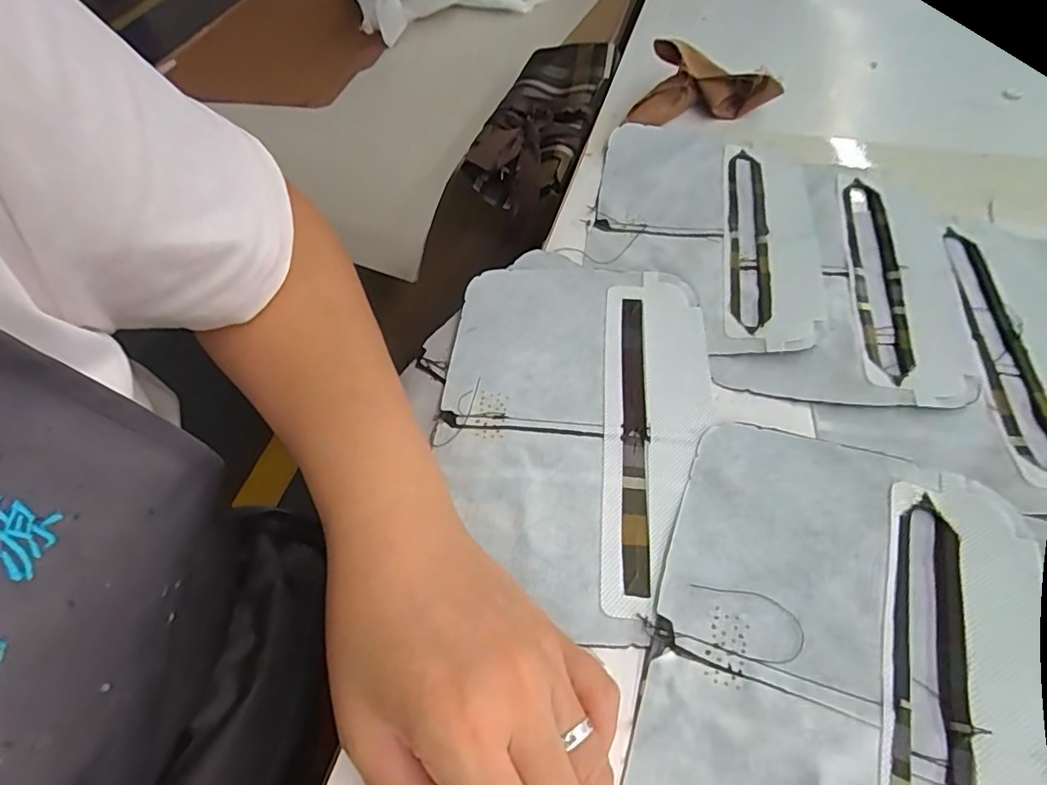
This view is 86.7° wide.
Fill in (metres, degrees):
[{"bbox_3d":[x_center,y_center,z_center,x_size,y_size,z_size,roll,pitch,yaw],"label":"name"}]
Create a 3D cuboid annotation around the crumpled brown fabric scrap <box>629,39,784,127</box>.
[{"bbox_3d":[0.131,-0.232,0.414,0.112,0.047,0.044,-15,54,-6],"label":"crumpled brown fabric scrap"}]

